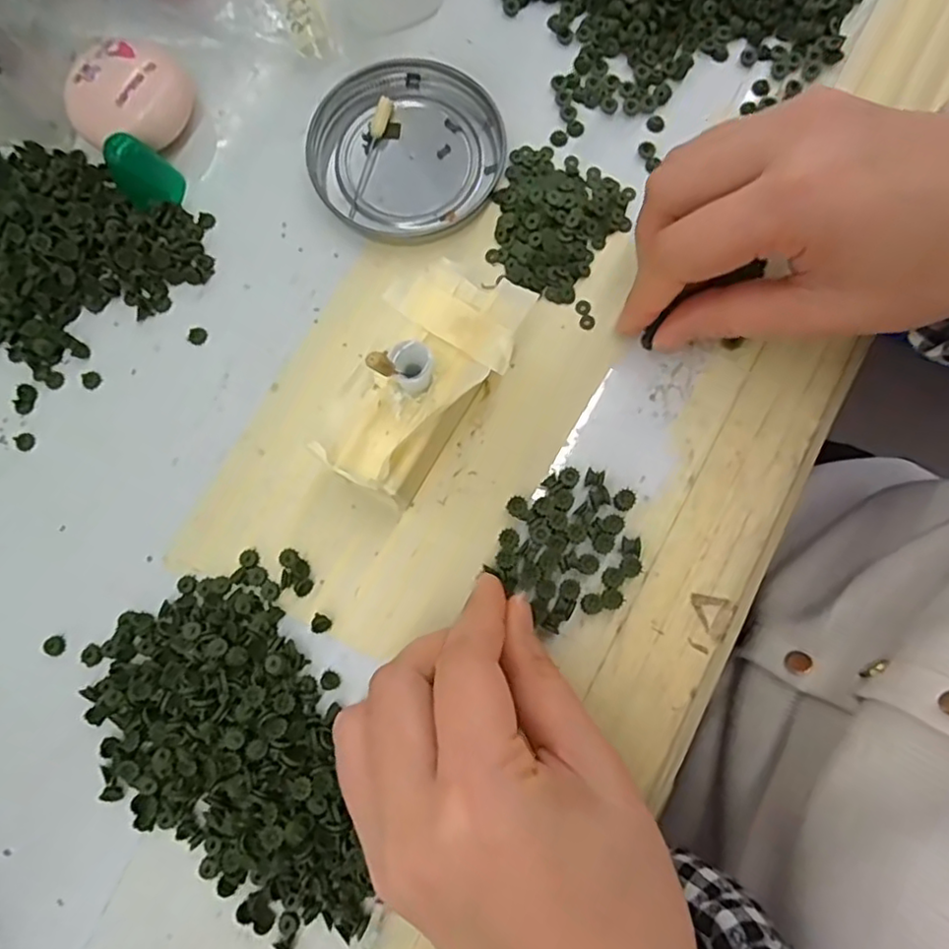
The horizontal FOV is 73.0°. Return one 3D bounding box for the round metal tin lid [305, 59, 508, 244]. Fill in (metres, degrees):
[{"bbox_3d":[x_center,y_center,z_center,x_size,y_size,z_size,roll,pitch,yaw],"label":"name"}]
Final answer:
[{"bbox_3d":[-0.028,-0.135,0.266,0.079,0.007,0.074,0,80,1],"label":"round metal tin lid"}]

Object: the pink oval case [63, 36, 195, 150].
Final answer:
[{"bbox_3d":[-0.141,-0.151,0.263,0.042,0.024,0.042,22,81,4],"label":"pink oval case"}]

